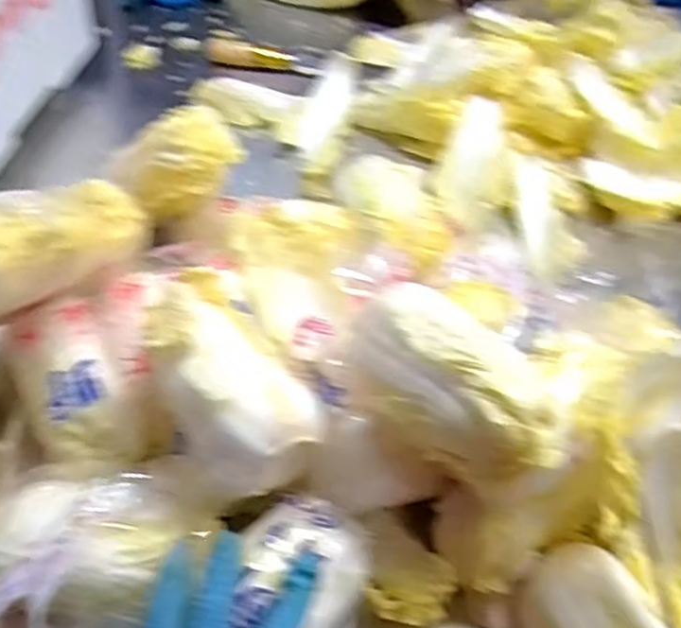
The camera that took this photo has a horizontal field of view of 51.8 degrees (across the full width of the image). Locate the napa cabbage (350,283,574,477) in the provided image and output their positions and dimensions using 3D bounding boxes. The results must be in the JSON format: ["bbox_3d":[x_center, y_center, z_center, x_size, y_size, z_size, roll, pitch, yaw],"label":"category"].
[{"bbox_3d":[0.061,0.031,0.370,0.133,0.053,0.066,38,58,23],"label":"napa cabbage"}]

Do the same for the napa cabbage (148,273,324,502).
[{"bbox_3d":[-0.067,0.036,0.425,0.076,0.072,0.153,-16,55,-17],"label":"napa cabbage"}]

